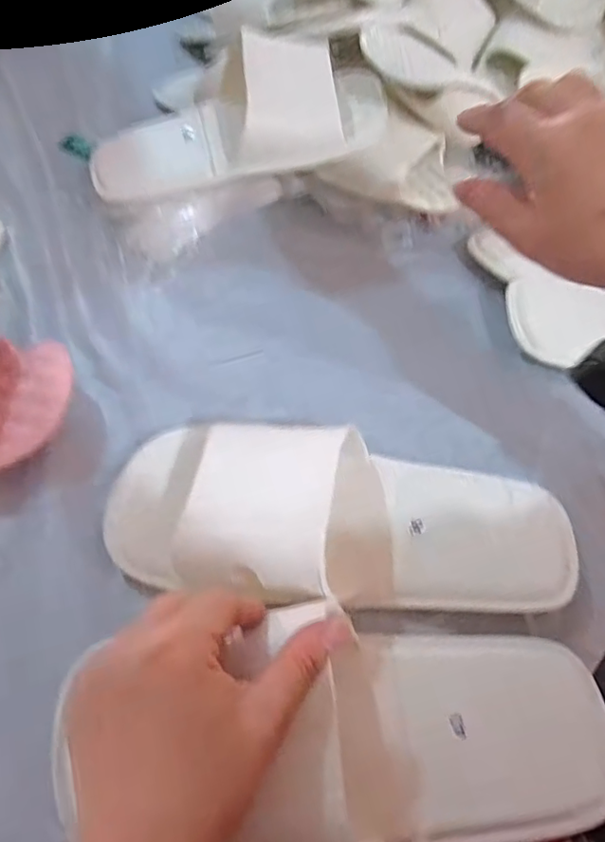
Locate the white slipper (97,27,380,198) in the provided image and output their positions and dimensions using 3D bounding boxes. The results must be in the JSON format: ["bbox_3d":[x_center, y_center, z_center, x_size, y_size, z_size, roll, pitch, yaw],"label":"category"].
[{"bbox_3d":[-0.055,-0.241,0.444,0.248,0.075,0.081,-15,59,3],"label":"white slipper"}]

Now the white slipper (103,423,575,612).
[{"bbox_3d":[0.022,0.054,0.336,0.267,0.047,0.109,1,57,-3],"label":"white slipper"}]

